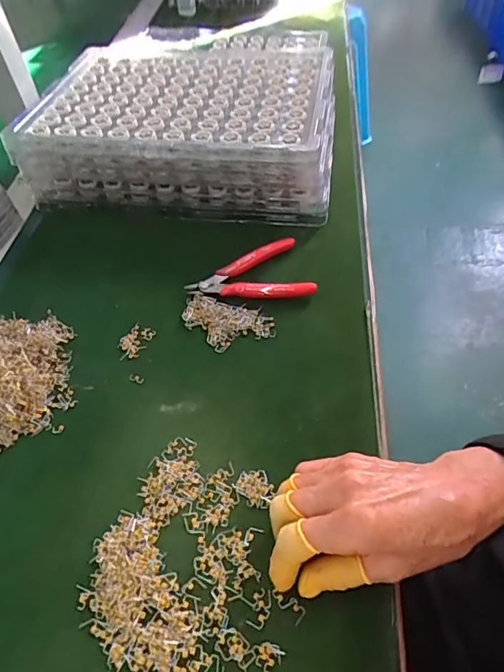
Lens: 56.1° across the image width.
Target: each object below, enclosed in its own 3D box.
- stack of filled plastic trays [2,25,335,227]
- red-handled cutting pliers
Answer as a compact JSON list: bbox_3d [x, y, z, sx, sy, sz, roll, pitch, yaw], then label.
[{"bbox_3d":[-0.079,-0.259,0.597,0.348,0.093,0.250,3,51,8],"label":"stack of filled plastic trays"},{"bbox_3d":[-0.004,-0.063,0.477,0.121,0.014,0.073,-8,50,-2],"label":"red-handled cutting pliers"}]

